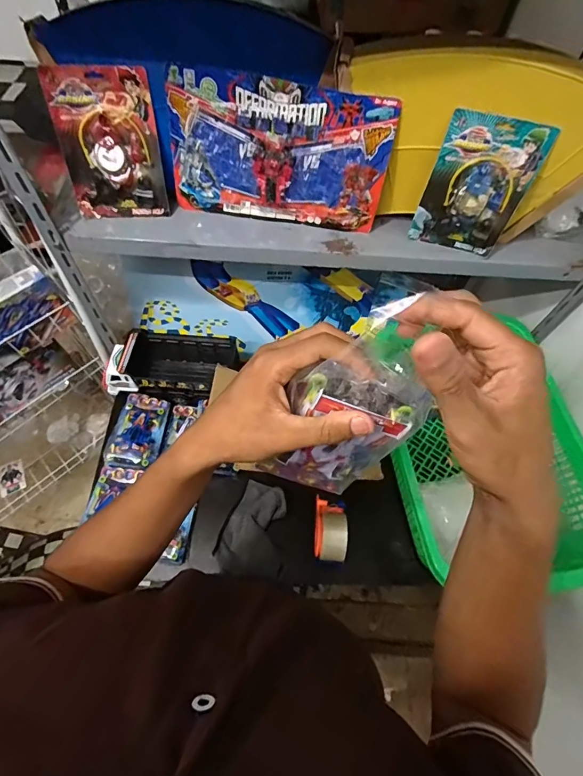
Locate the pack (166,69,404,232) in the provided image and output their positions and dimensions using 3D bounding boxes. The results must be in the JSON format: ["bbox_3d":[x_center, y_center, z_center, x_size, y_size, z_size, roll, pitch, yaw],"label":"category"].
[{"bbox_3d":[-0.020,-0.369,0.654,0.338,0.188,0.067,10,61,5],"label":"pack"}]

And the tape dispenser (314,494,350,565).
[{"bbox_3d":[0.080,0.283,0.810,0.062,0.072,0.125,7,61,3],"label":"tape dispenser"}]

